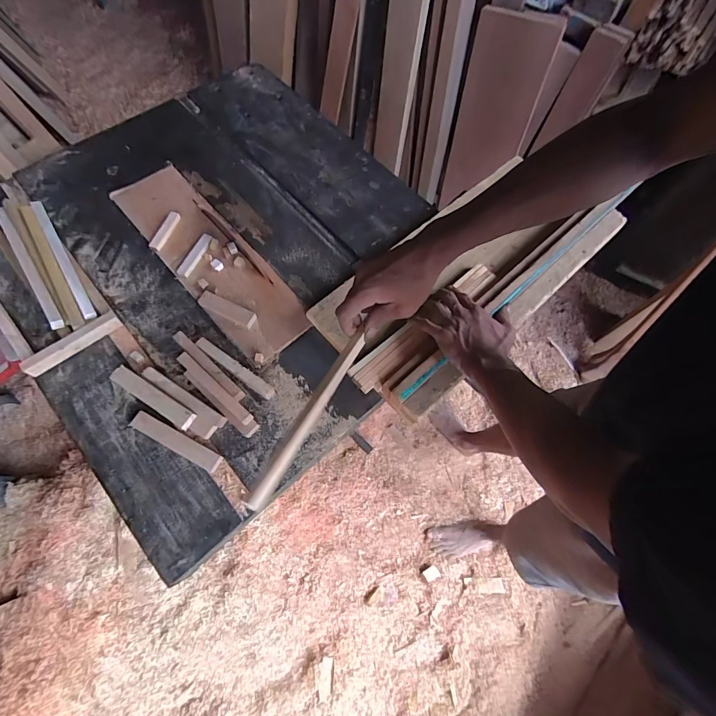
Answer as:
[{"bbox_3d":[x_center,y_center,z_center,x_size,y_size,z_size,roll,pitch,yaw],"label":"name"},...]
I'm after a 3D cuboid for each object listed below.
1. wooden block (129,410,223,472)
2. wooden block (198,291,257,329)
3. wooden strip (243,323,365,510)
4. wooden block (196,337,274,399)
[{"bbox_3d":[-0.254,0.116,0.512,0.136,0.015,0.027,25,70,9],"label":"wooden block"},{"bbox_3d":[-0.211,-0.079,0.594,0.096,0.015,0.026,24,70,9],"label":"wooden block"},{"bbox_3d":[-0.042,0.049,0.366,0.016,0.013,0.214,26,55,9],"label":"wooden strip"},{"bbox_3d":[-0.184,0.016,0.554,0.139,0.027,0.019,35,72,12],"label":"wooden block"}]

